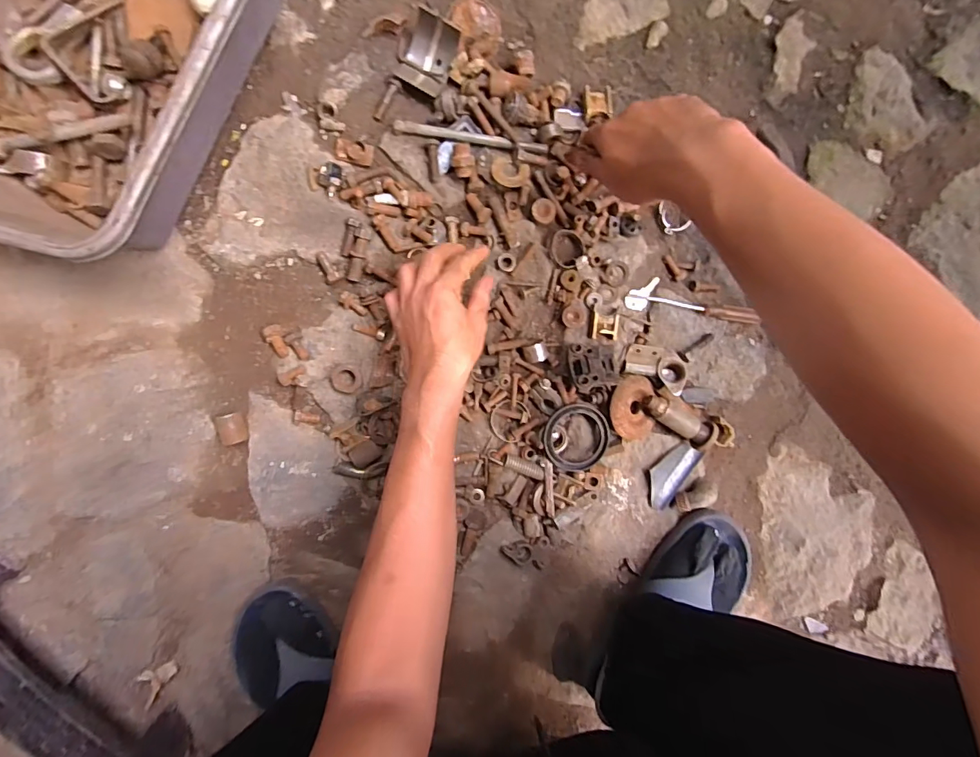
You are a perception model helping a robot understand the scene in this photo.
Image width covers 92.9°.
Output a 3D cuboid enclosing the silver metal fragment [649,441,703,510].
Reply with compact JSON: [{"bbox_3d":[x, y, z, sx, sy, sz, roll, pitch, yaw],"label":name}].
[{"bbox_3d":[0.211,0.111,0.542,0.038,0.012,0.081,41,91,-8],"label":"silver metal fragment"}]

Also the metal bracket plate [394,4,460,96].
[{"bbox_3d":[-0.064,-0.333,0.471,0.055,0.025,0.065,21,93,-8],"label":"metal bracket plate"}]

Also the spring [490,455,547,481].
[{"bbox_3d":[0.032,0.097,0.518,0.060,0.017,0.014,17,94,-8],"label":"spring"}]

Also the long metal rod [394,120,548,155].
[{"bbox_3d":[-0.018,-0.248,0.479,0.157,0.011,0.013,6,95,-7],"label":"long metal rod"}]

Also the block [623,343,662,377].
[{"bbox_3d":[0.170,-0.020,0.518,0.037,0.007,0.033,9,95,-7],"label":"block"}]

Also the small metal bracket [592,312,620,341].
[{"bbox_3d":[0.127,-0.057,0.514,0.030,0.010,0.028,6,95,-7],"label":"small metal bracket"}]

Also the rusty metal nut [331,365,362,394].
[{"bbox_3d":[-0.150,0.001,0.487,0.030,0.006,0.030,6,102,-10],"label":"rusty metal nut"}]

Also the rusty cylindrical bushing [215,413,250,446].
[{"bbox_3d":[-0.264,0.052,0.479,0.022,0.024,0.033,-20,98,-4],"label":"rusty cylindrical bushing"}]

